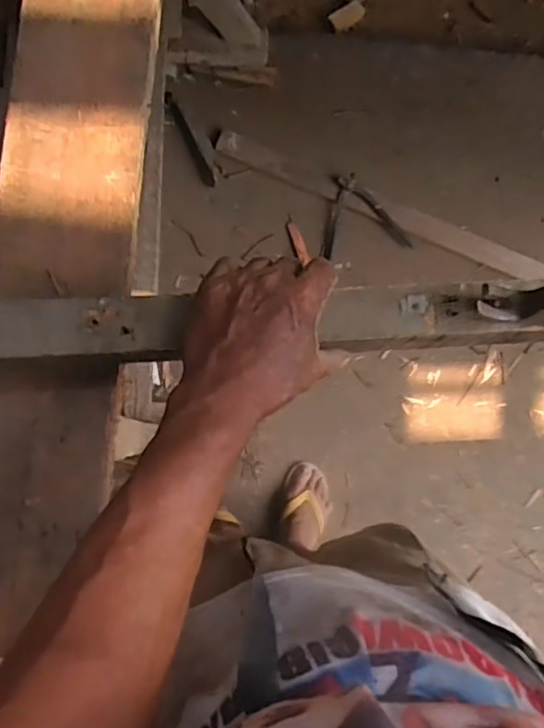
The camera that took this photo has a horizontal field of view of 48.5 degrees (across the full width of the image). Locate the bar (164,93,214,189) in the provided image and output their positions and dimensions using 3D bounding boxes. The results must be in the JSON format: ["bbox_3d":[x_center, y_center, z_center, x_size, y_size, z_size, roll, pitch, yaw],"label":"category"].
[{"bbox_3d":[-0.163,-0.452,1.212,0.026,0.020,0.196,-27,88,-8],"label":"bar"}]

